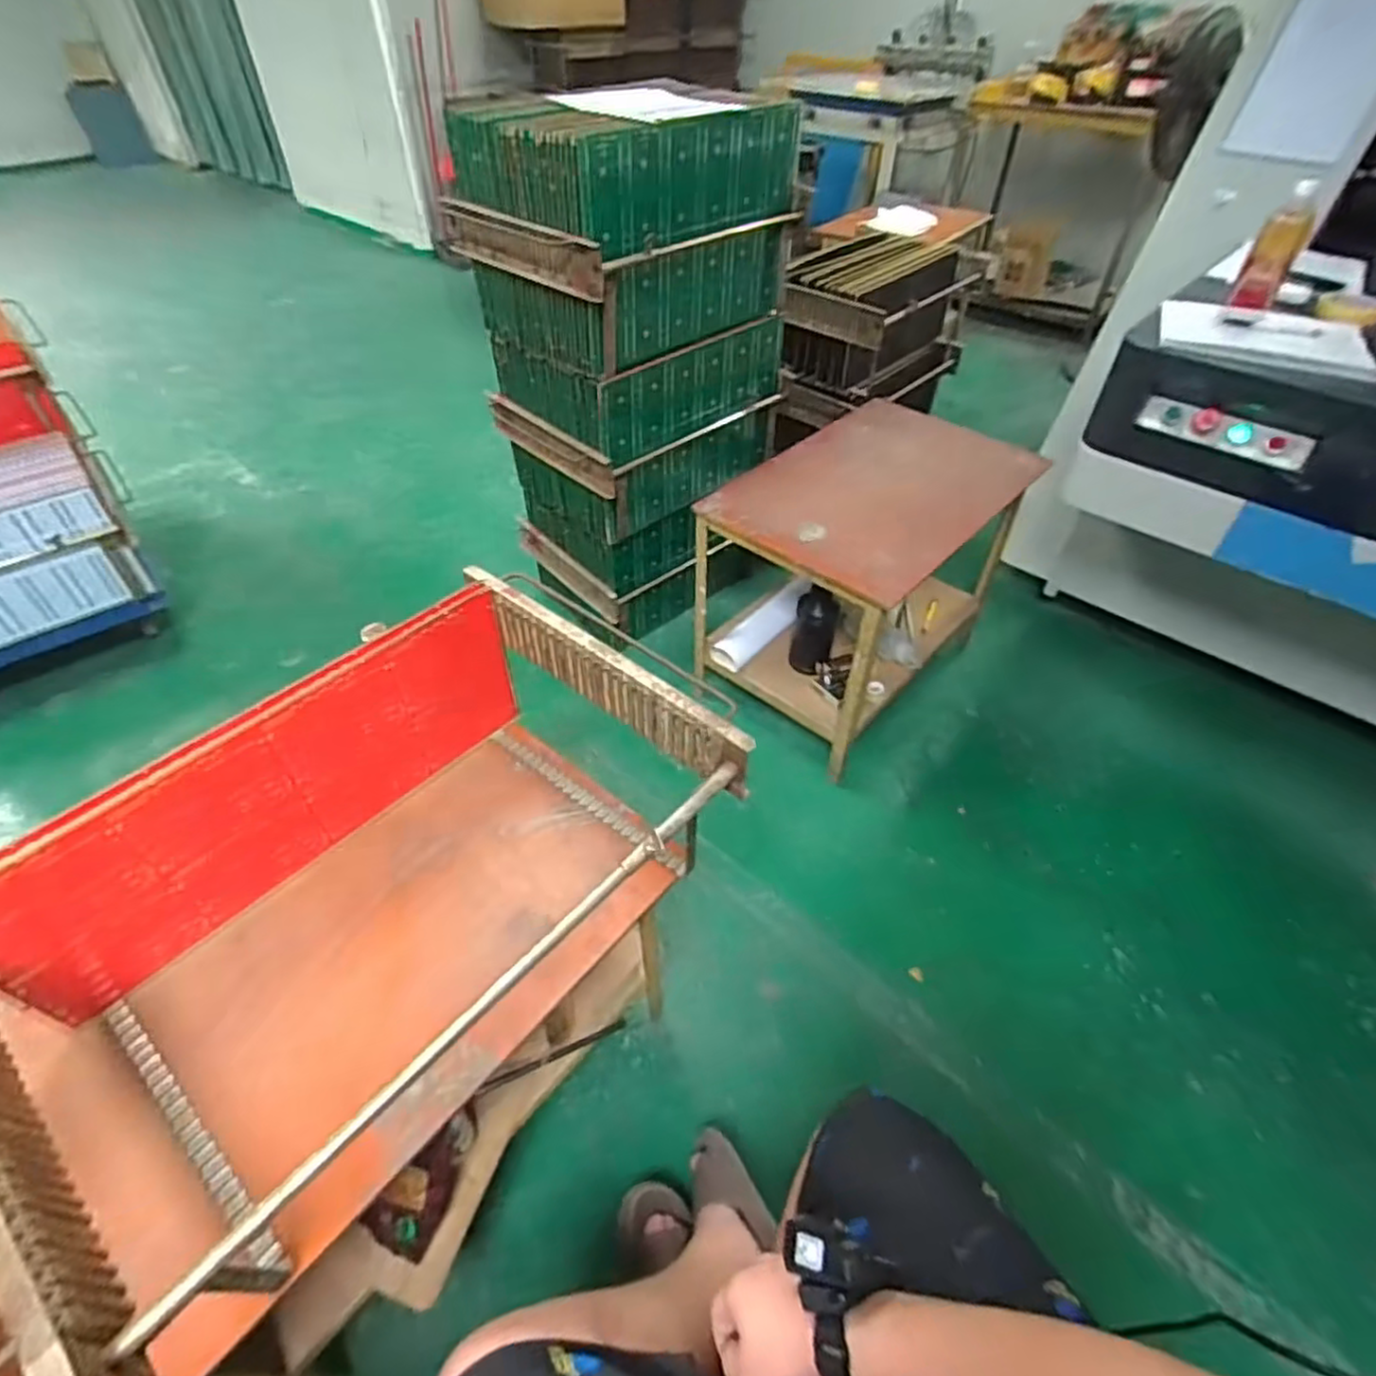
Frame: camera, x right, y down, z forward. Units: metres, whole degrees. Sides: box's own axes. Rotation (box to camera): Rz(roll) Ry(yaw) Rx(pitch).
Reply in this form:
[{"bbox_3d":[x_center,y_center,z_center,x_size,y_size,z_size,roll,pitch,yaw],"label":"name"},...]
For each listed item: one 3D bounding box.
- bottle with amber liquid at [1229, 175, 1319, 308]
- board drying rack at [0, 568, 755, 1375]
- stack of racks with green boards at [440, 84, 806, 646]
[{"bbox_3d":[1.008,-0.756,1.208,0.066,0.177,0.055,26,51,22],"label":"bottle with amber liquid"},{"bbox_3d":[-0.275,0.187,0.660,0.376,0.226,0.575,31,53,26],"label":"board drying rack"},{"bbox_3d":[-0.106,-0.642,1.577,0.381,1.013,0.522,34,55,28],"label":"stack of racks with green boards"}]

